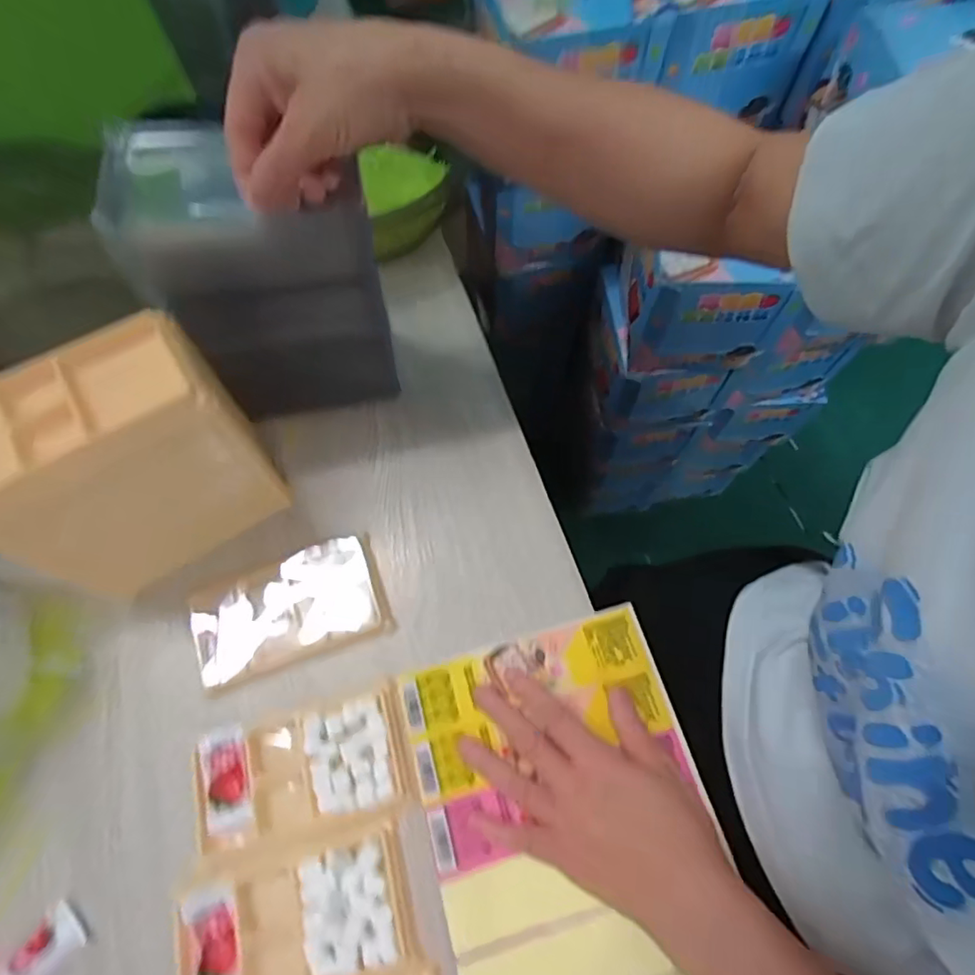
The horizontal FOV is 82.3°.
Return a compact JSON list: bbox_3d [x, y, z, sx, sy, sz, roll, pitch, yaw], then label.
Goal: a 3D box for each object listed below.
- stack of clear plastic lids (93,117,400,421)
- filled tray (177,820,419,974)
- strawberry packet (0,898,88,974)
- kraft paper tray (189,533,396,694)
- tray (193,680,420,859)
[{"bbox_3d":[-0.144,-0.141,0.395,0.138,0.187,0.091,-12,67,-3],"label":"stack of clear plastic lids"},{"bbox_3d":[-0.110,0.250,0.320,0.128,0.013,0.070,-14,67,-4],"label":"filled tray"},{"bbox_3d":[-0.258,0.270,0.322,0.028,0.005,0.046,36,72,16],"label":"strawberry packet"},{"bbox_3d":[-0.142,0.086,0.400,0.133,0.011,0.078,-18,67,-6],"label":"kraft paper tray"},{"bbox_3d":[-0.116,0.178,0.354,0.131,0.014,0.070,-15,67,-4],"label":"tray"}]

